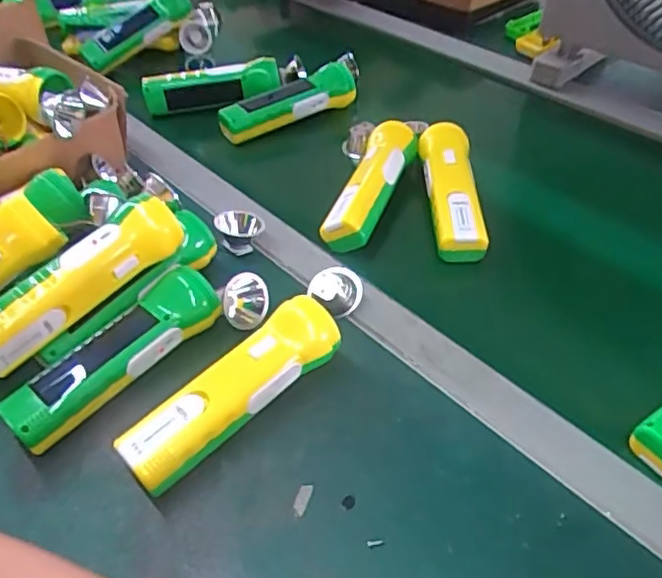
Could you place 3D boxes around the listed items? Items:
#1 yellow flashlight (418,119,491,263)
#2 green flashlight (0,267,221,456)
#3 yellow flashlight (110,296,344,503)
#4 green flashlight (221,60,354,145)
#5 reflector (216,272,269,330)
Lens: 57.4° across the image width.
[{"bbox_3d":[0.114,-0.097,0.576,0.044,0.055,0.160,-2,45,0],"label":"yellow flashlight"},{"bbox_3d":[-0.155,0.049,0.441,0.047,0.046,0.165,34,55,30],"label":"green flashlight"},{"bbox_3d":[-0.065,0.071,0.414,0.164,0.049,0.045,-34,53,-28],"label":"yellow flashlight"},{"bbox_3d":[-0.051,-0.224,0.717,0.172,0.048,0.052,-22,48,-19],"label":"green flashlight"},{"bbox_3d":[-0.068,0.011,0.483,0.038,0.022,0.043,-11,82,1],"label":"reflector"}]

